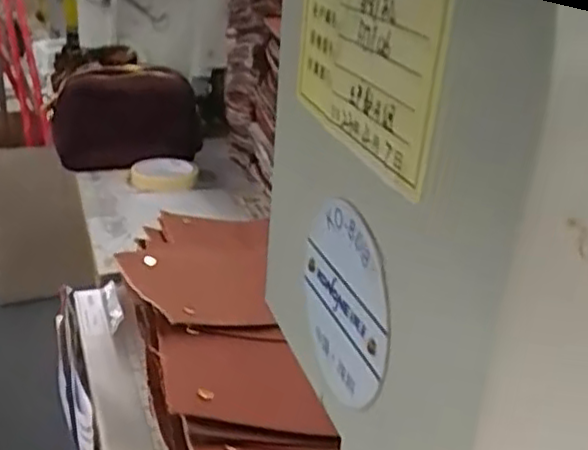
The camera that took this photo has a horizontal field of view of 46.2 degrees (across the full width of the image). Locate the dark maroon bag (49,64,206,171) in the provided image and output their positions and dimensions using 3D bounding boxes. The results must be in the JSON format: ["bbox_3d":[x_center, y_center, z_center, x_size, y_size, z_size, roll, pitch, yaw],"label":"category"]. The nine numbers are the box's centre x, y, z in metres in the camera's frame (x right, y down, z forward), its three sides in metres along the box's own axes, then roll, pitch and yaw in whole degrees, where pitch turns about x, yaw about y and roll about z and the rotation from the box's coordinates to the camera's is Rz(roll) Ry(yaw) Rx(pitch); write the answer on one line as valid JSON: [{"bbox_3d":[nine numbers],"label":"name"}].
[{"bbox_3d":[-0.236,-0.151,0.988,0.206,0.123,0.109,-4,25,-17],"label":"dark maroon bag"}]

